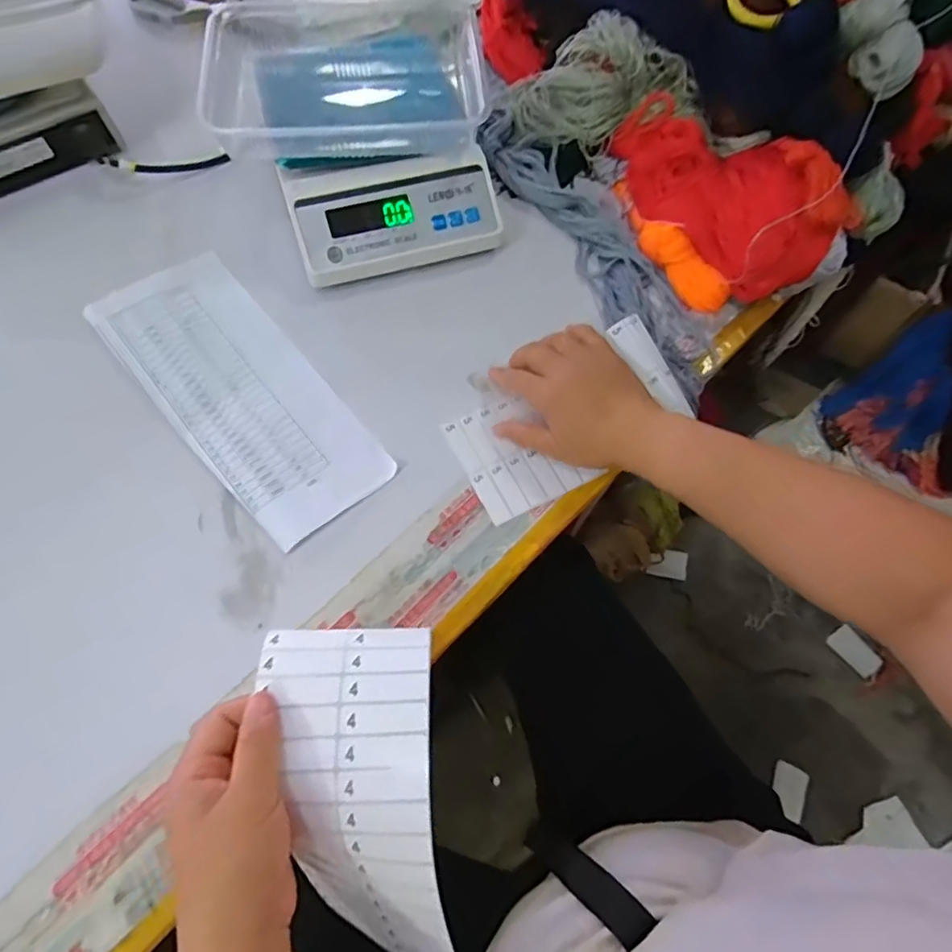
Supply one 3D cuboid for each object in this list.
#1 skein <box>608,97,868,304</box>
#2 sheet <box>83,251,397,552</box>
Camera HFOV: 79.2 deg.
[{"bbox_3d":[0.229,-0.273,0.546,0.114,0.103,0.232,-36,74,-16],"label":"skein"},{"bbox_3d":[-0.200,-0.075,0.494,0.120,0.010,0.286,-39,76,-20],"label":"sheet"}]

